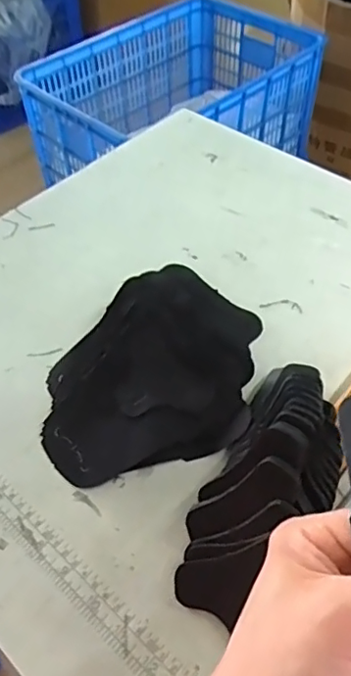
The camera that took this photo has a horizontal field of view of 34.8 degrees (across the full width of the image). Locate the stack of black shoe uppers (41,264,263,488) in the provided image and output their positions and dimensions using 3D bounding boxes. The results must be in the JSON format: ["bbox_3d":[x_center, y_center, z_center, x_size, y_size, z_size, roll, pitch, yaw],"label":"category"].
[{"bbox_3d":[-0.019,0.021,0.462,0.160,0.026,0.200,5,53,9],"label":"stack of black shoe uppers"}]

